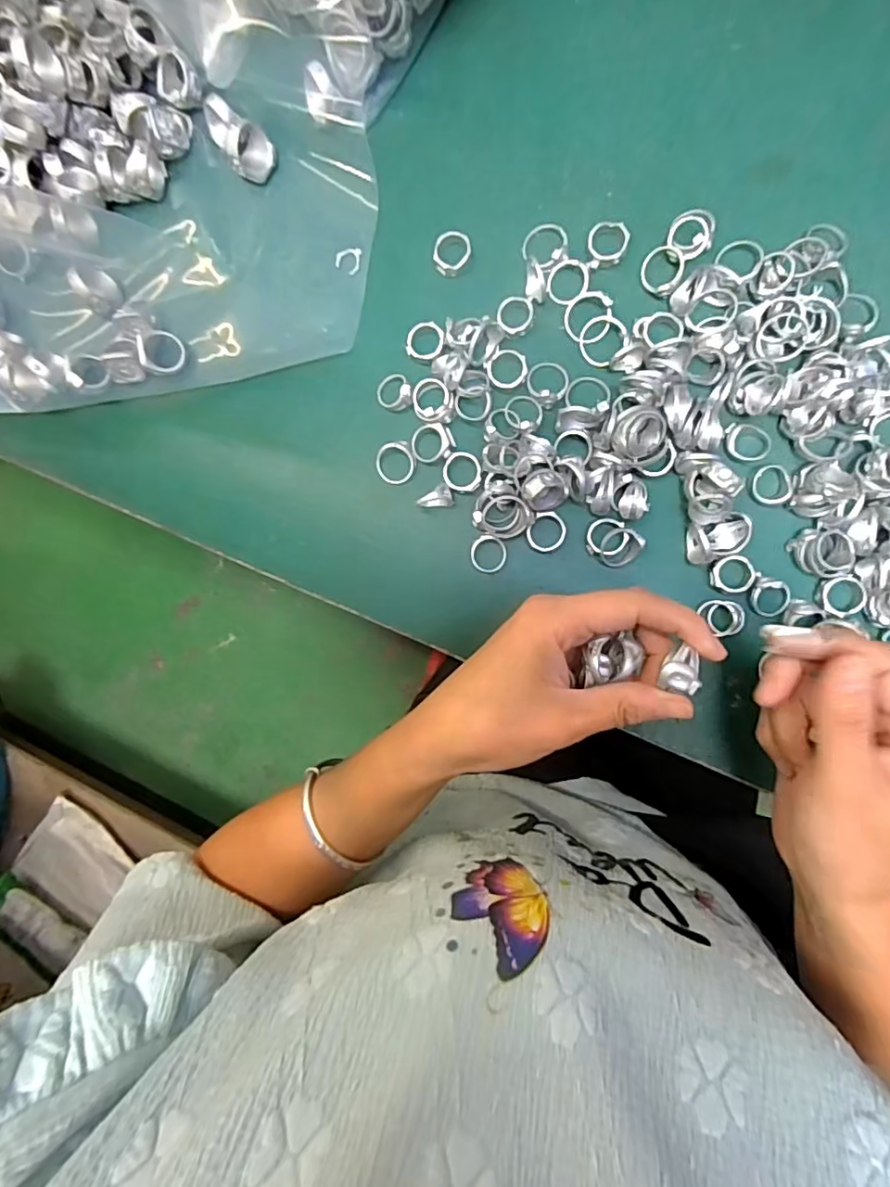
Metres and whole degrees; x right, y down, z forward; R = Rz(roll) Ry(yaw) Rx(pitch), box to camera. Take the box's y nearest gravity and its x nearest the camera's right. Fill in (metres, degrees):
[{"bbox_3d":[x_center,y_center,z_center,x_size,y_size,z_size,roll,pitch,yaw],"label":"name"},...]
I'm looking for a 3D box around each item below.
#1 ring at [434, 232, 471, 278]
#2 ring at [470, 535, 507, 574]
[{"bbox_3d":[0.004,-0.194,0.327,0.020,0.009,0.021,0,90,8],"label":"ring"},{"bbox_3d":[0.025,-0.022,0.325,0.021,0.004,0.023,-2,105,-8],"label":"ring"}]

